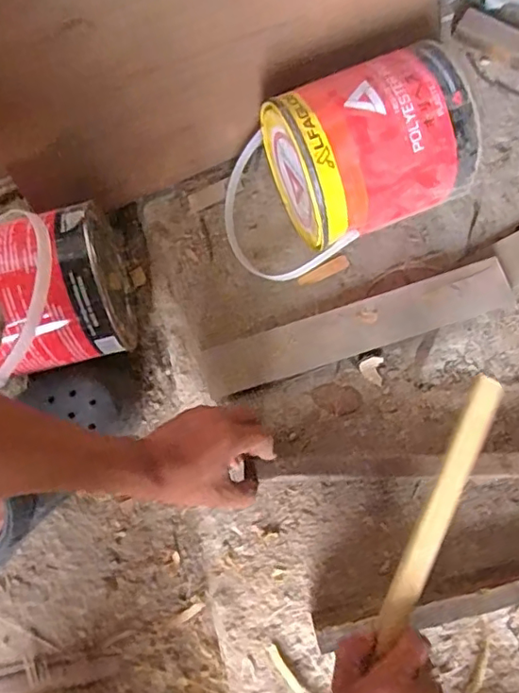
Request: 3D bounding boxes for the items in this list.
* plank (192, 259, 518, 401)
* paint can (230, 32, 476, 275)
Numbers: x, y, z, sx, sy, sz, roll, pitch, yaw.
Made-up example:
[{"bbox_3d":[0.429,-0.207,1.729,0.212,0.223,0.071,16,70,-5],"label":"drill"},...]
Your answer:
[{"bbox_3d":[0.104,-0.020,0.583,0.330,0.019,0.054,-17,77,-3],"label":"plank"},{"bbox_3d":[0.078,-0.171,0.541,0.231,0.153,0.162,-17,77,-3],"label":"paint can"}]

